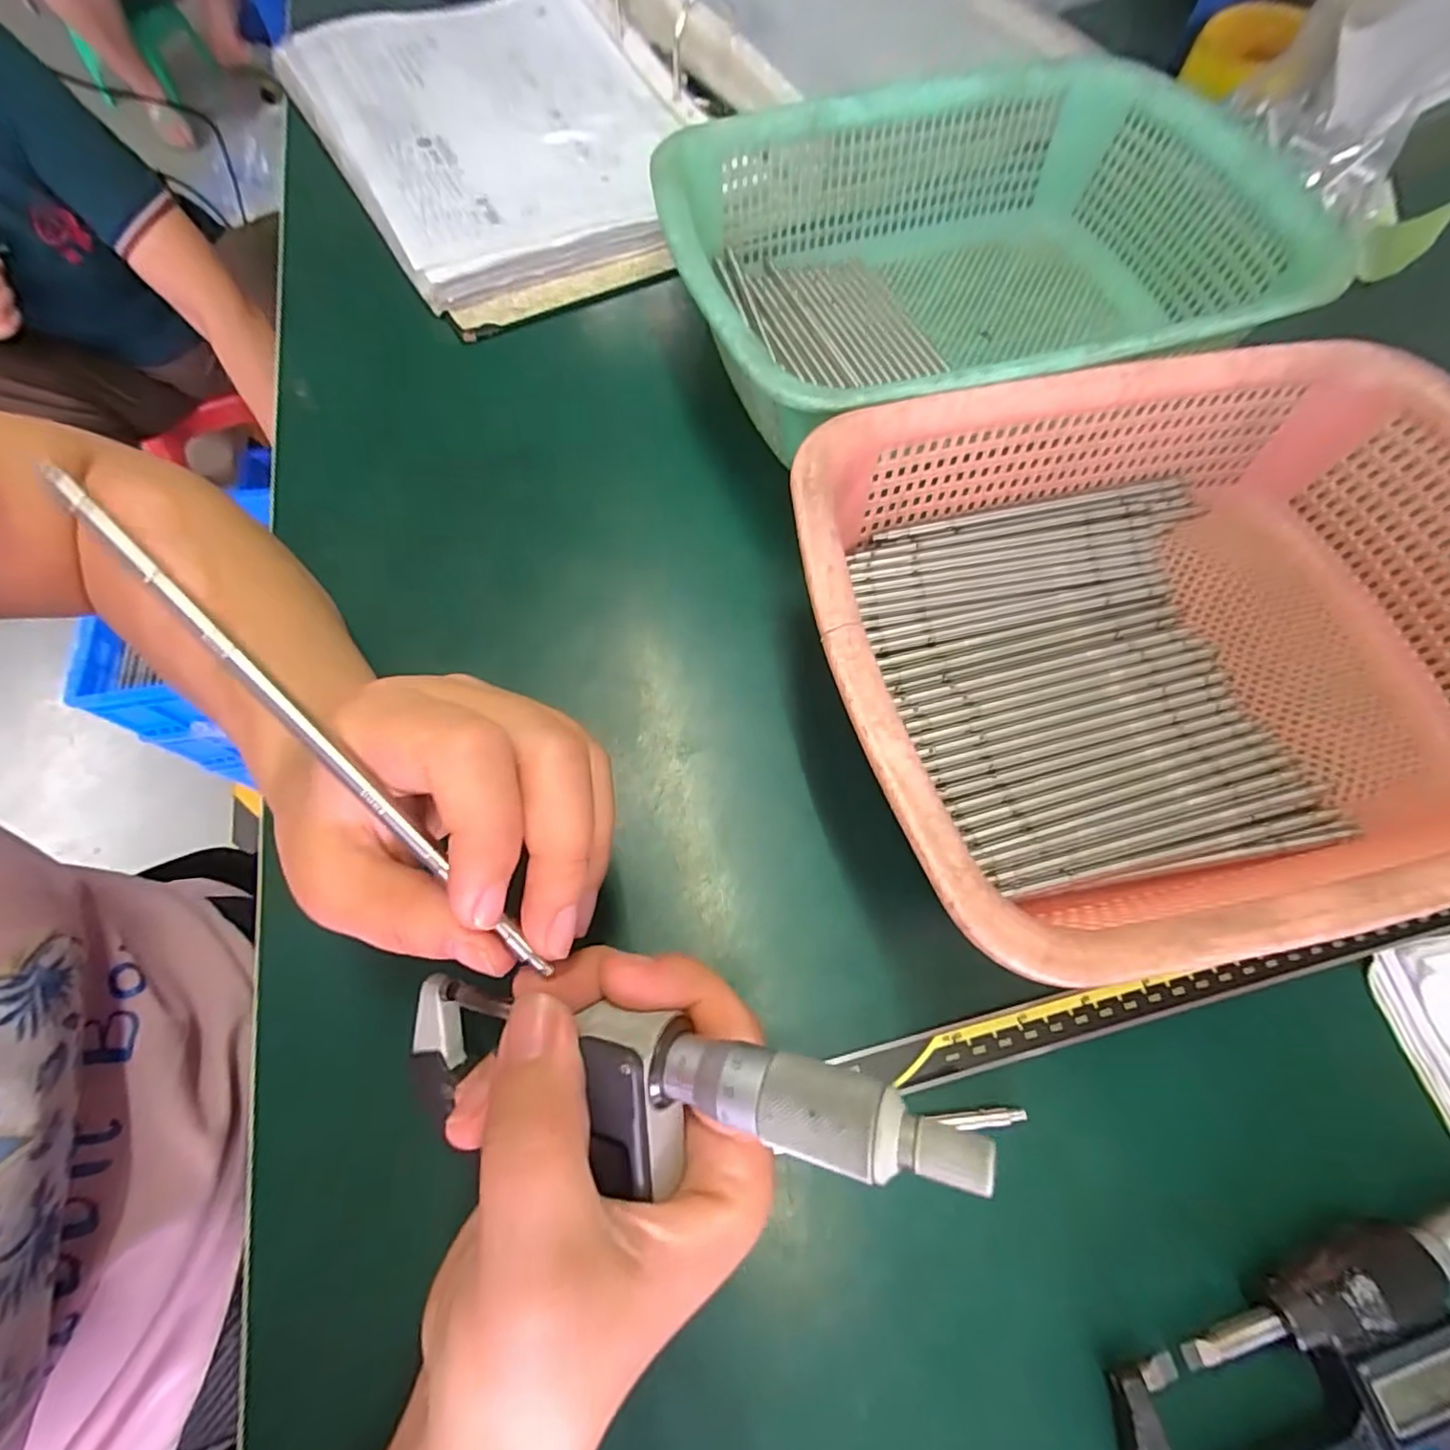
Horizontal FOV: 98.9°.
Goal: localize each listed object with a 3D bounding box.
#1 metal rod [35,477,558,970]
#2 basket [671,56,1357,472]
[{"bbox_3d":[-0.097,0.002,0.145,0.005,0.004,0.152,-44,93,-18],"label":"metal rod"},{"bbox_3d":[0.123,-0.237,0.333,0.296,0.088,0.217,-14,68,-8],"label":"basket"}]

